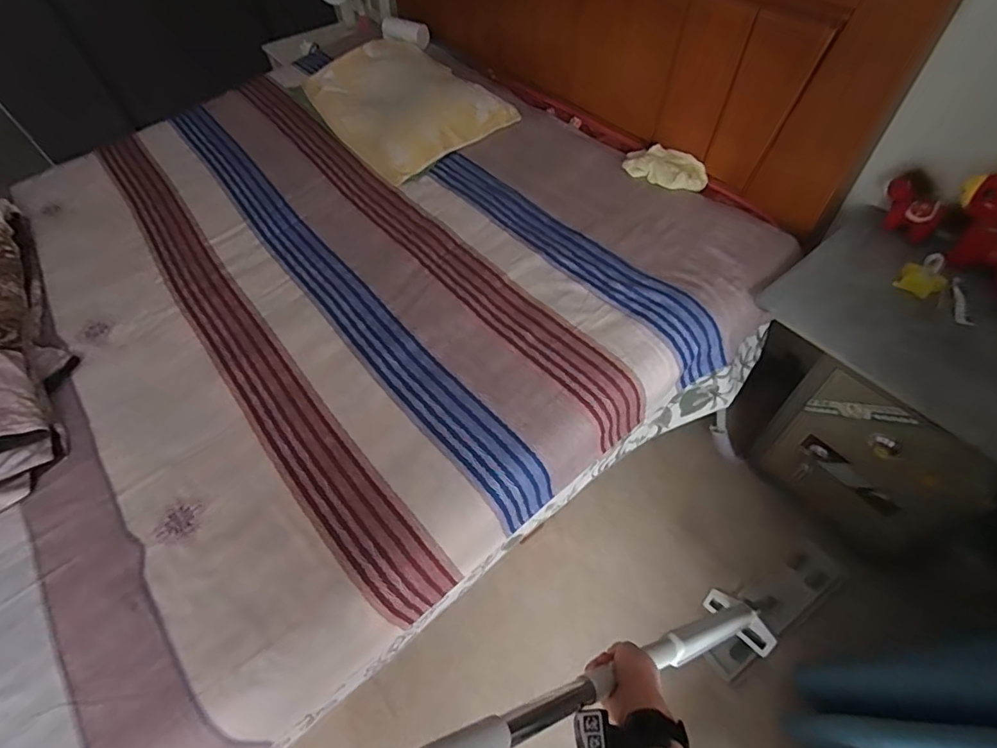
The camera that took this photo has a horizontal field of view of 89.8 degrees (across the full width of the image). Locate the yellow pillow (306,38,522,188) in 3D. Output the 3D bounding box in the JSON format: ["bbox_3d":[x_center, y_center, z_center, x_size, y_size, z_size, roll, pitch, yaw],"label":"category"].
[{"bbox_3d":[-0.312,-0.825,1.493,0.437,0.109,0.612,-39,60,-19],"label":"yellow pillow"}]

